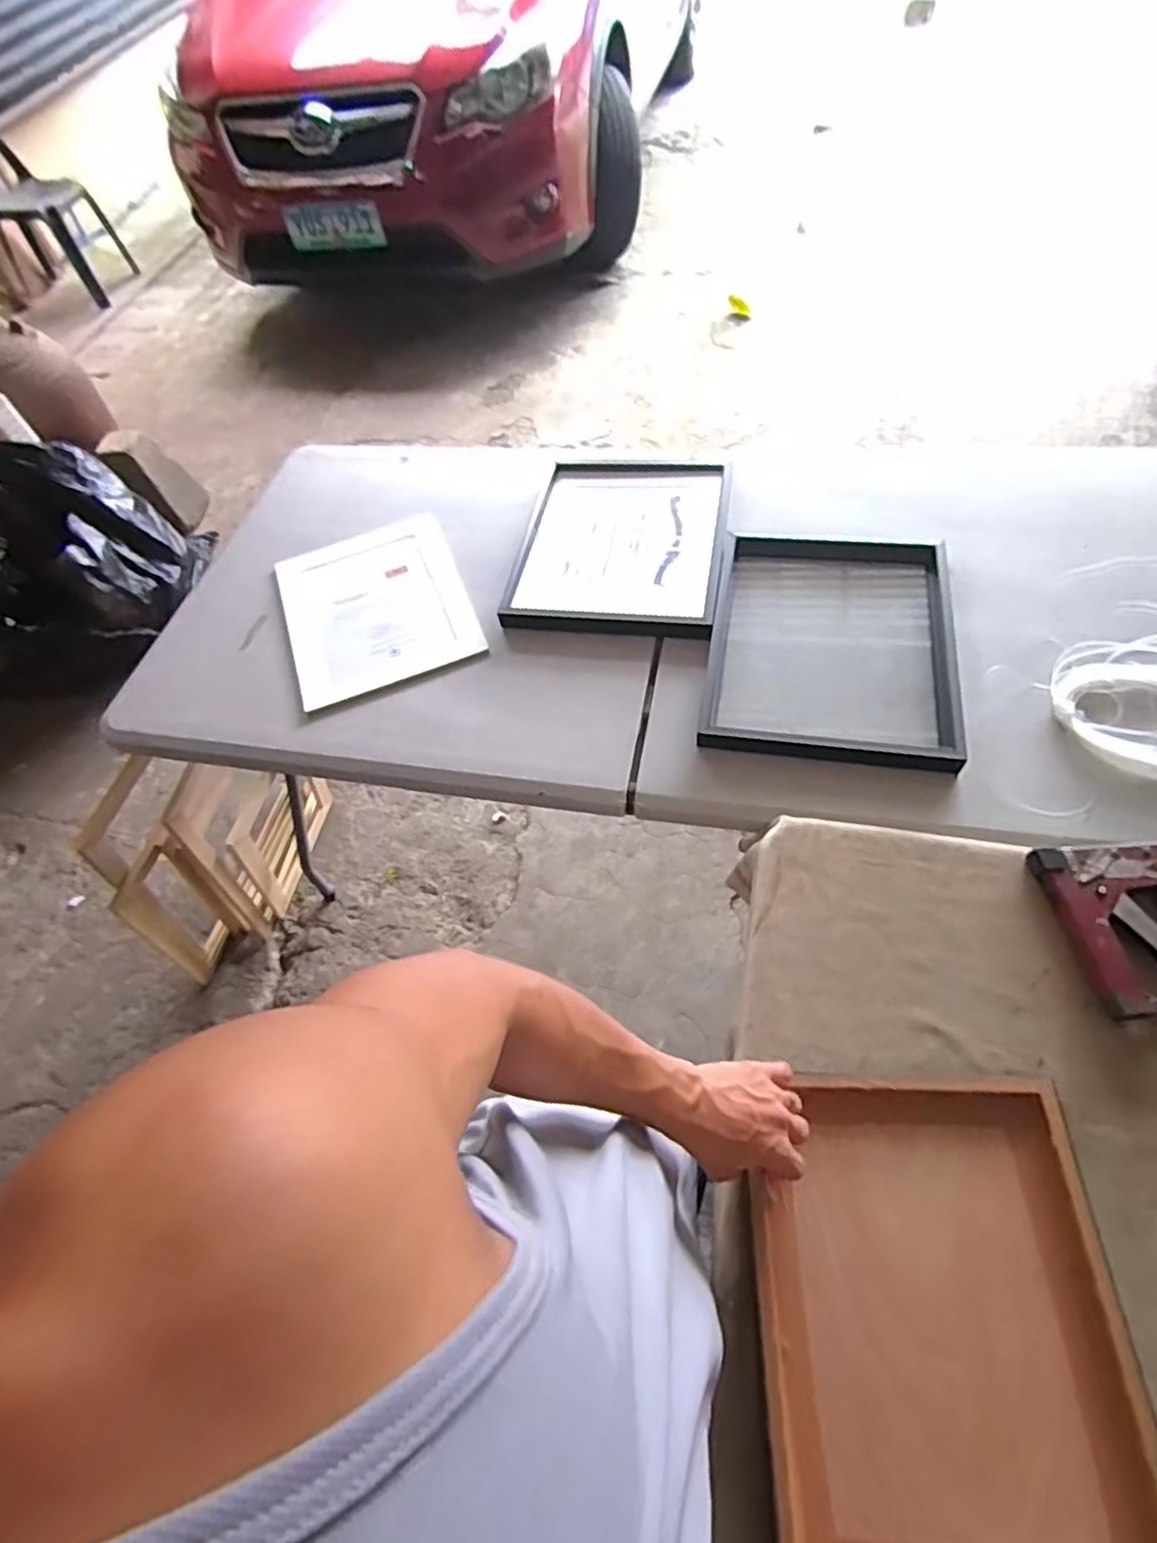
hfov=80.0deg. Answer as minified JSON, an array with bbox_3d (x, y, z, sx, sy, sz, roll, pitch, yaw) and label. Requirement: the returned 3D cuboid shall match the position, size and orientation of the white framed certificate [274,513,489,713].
[{"bbox_3d":[-0.311,-0.258,1.053,0.266,0.019,0.332,-20,58,-9],"label":"white framed certificate"}]

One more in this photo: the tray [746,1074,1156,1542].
[{"bbox_3d":[0.266,0.406,0.513,0.251,0.056,0.314,0,52,5],"label":"tray"}]

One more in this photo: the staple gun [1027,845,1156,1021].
[{"bbox_3d":[0.519,0.147,0.635,0.125,0.026,0.175,-5,58,4],"label":"staple gun"}]

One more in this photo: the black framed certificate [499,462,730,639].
[{"bbox_3d":[0.070,-0.353,1.054,0.294,0.025,0.377,7,58,11],"label":"black framed certificate"}]

